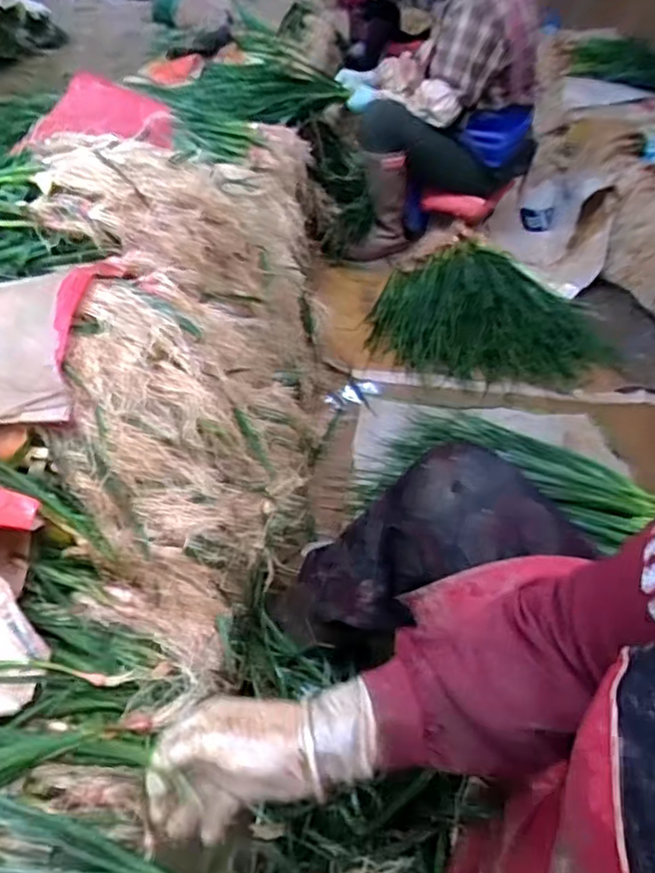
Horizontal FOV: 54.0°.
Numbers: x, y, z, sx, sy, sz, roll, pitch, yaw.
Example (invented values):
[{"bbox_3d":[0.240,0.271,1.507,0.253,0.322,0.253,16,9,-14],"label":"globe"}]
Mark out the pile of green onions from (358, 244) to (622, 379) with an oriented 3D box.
[{"bbox_3d":[0.419,-0.339,1.628,0.585,0.104,0.538,10,40,6],"label":"pile of green onions"}]

